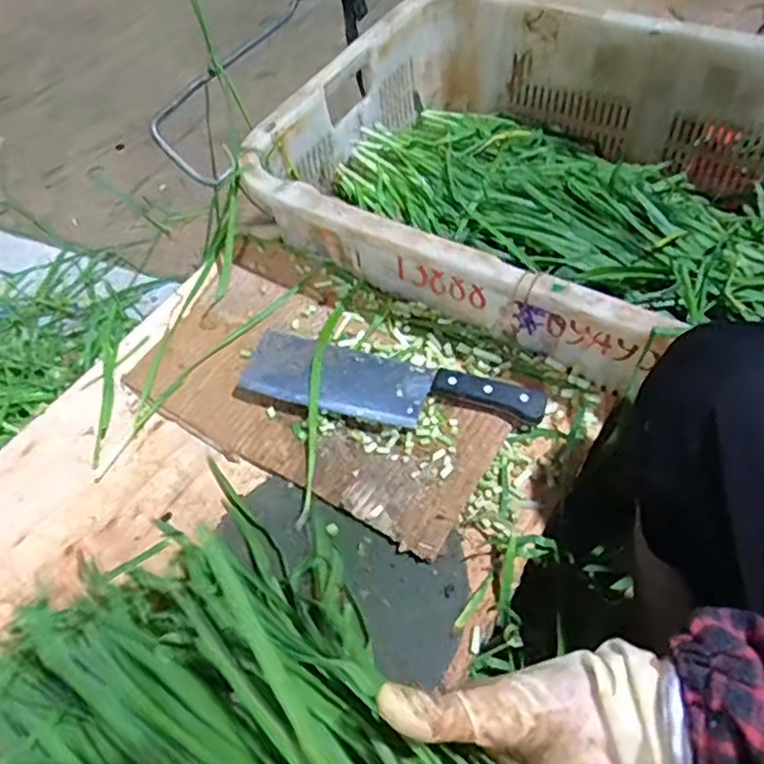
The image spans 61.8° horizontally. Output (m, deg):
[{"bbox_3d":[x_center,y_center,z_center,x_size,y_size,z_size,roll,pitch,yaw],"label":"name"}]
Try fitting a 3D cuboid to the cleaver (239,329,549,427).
[{"bbox_3d":[0.008,0.005,0.585,0.272,0.023,0.073,10,56,12],"label":"cleaver"}]

